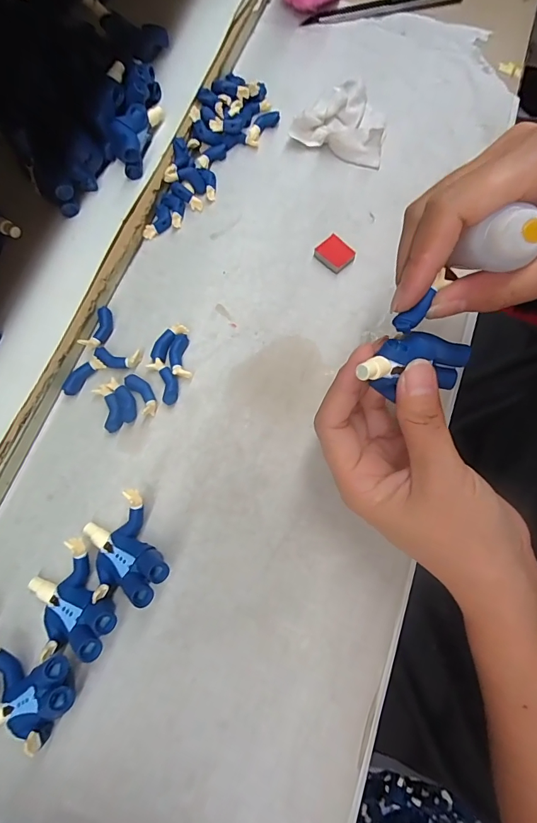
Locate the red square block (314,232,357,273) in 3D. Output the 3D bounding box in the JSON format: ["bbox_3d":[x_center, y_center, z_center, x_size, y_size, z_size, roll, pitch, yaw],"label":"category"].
[{"bbox_3d":[0.045,-0.107,0.269,0.023,0.006,0.020,44,79,12],"label":"red square block"}]

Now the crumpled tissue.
[{"bbox_3d":[0.057,-0.217,0.295,0.066,0.018,0.054,19,75,7],"label":"crumpled tissue"}]

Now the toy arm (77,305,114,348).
[{"bbox_3d":[-0.108,-0.053,0.255,0.012,0.008,0.029,21,75,7],"label":"toy arm"}]

